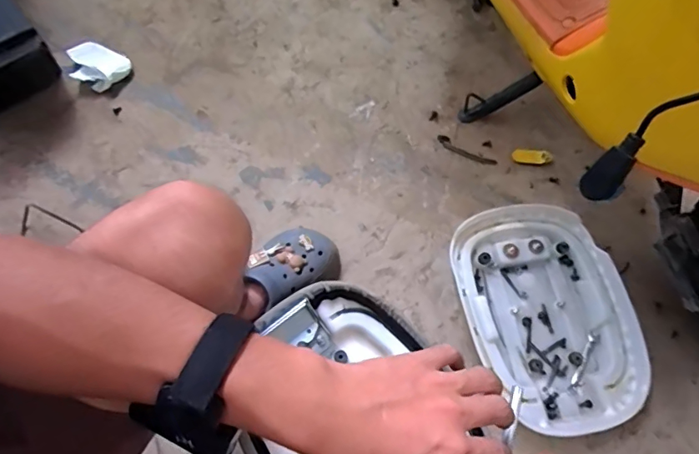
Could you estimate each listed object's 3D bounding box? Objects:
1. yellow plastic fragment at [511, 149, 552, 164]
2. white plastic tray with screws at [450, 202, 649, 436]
[{"bbox_3d":[0.351,-0.135,0.920,0.075,0.006,0.029,5,66,-1],"label":"yellow plastic fragment"},{"bbox_3d":[0.320,0.133,0.781,0.269,0.040,0.368,-7,67,-7],"label":"white plastic tray with screws"}]

